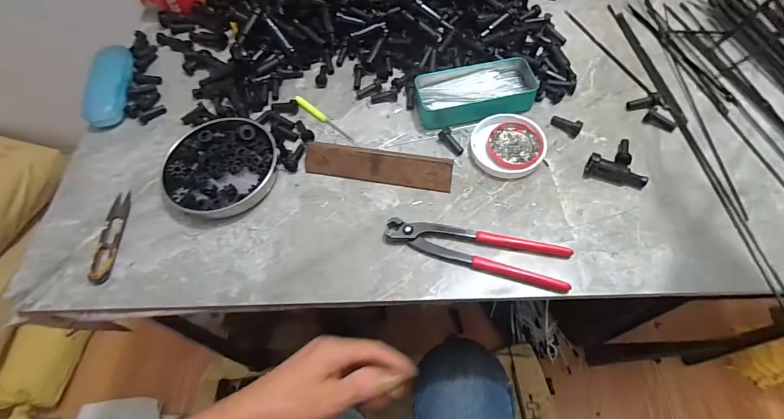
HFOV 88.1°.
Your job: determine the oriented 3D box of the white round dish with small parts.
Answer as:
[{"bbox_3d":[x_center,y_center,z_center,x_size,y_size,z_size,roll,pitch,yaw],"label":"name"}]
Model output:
[{"bbox_3d":[0.143,-0.079,0.497,0.086,0.020,0.081,-1,60,2],"label":"white round dish with small parts"}]

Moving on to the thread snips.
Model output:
[{"bbox_3d":[-0.327,0.031,0.473,0.023,0.011,0.112,-5,60,0],"label":"thread snips"}]

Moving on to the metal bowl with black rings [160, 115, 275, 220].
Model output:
[{"bbox_3d":[-0.213,-0.058,0.503,0.132,0.030,0.144,-1,60,2],"label":"metal bowl with black rings"}]

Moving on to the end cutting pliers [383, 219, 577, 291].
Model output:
[{"bbox_3d":[0.090,0.041,0.436,0.193,0.016,0.045,13,62,10],"label":"end cutting pliers"}]

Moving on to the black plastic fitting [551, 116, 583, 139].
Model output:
[{"bbox_3d":[0.220,-0.107,0.513,0.037,0.012,0.019,31,66,19],"label":"black plastic fitting"}]

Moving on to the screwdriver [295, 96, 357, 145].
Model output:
[{"bbox_3d":[-0.088,-0.122,0.541,0.110,0.010,0.011,36,66,21],"label":"screwdriver"}]

